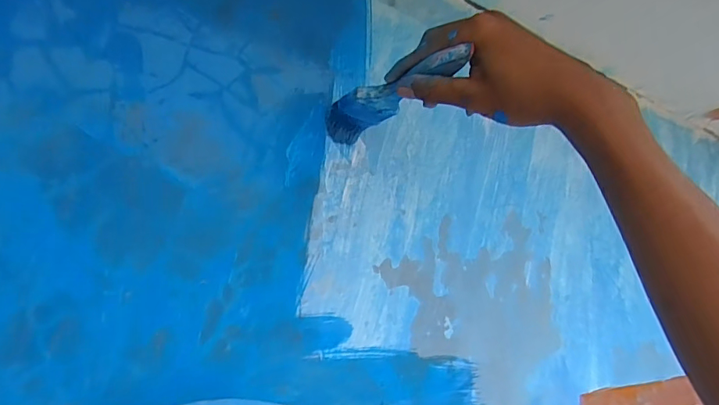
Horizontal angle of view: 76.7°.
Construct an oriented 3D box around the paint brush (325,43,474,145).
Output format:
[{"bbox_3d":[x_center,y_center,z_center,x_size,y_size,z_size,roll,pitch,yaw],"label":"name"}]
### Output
[{"bbox_3d":[0.026,-0.086,0.377,0.041,0.026,0.170,8,-13,-30],"label":"paint brush"}]

